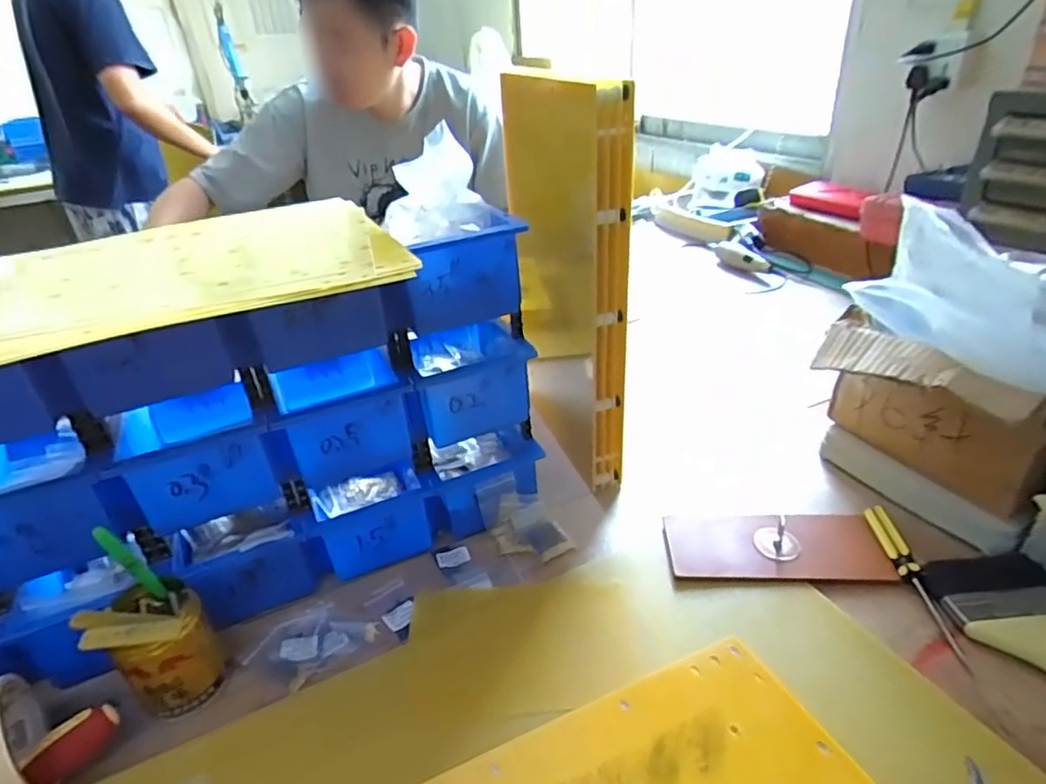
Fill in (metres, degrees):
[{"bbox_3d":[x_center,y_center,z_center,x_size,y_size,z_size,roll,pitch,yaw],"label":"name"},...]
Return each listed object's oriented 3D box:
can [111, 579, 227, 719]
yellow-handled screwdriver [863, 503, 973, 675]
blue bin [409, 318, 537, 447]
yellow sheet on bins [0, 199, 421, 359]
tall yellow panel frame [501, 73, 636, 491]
[{"bbox_3d":[-0.271,0.194,0.467,0.062,0.079,0.076,-26,37,-32],"label":"can"},{"bbox_3d":[0.329,0.155,0.510,0.015,0.021,0.154,-2,31,3],"label":"yellow-handled screwdriver"},{"bbox_3d":[-0.064,-0.029,0.607,0.105,0.074,0.169,-13,32,-15],"label":"blue bin"},{"bbox_3d":[-0.288,-0.079,0.424,0.379,0.012,0.230,-17,34,-21],"label":"yellow sheet on bins"},{"bbox_3d":[0.033,-0.113,0.637,0.030,0.381,0.214,-16,33,-20],"label":"tall yellow panel frame"}]

